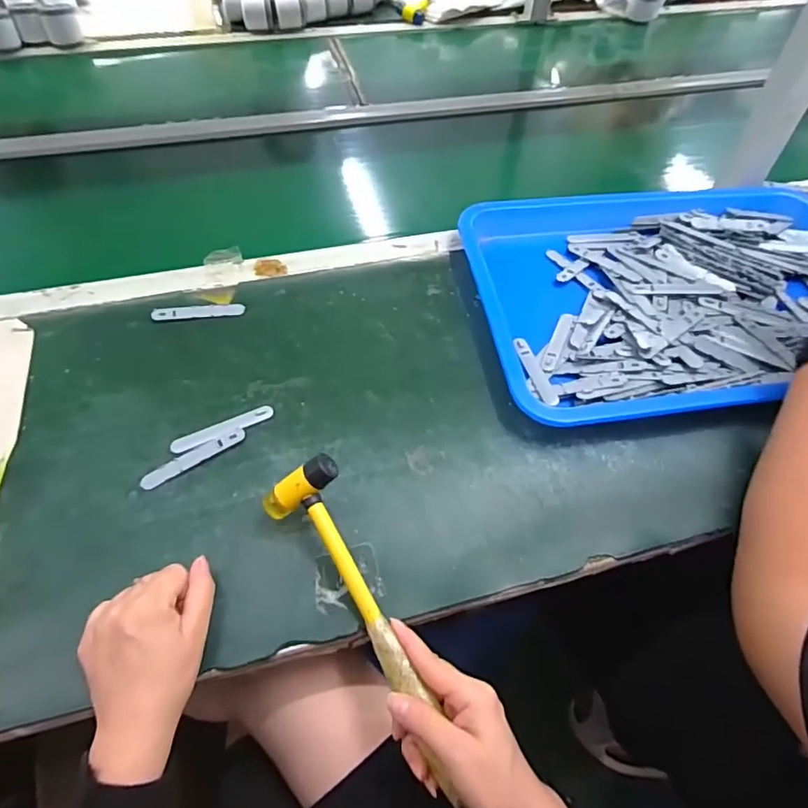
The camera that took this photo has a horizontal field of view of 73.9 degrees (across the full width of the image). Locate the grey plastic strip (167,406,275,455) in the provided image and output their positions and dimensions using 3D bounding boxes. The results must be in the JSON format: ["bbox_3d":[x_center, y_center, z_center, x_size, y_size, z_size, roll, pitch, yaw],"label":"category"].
[{"bbox_3d":[-0.169,0.024,0.503,0.094,0.008,0.017,-23,57,-18],"label":"grey plastic strip"}]

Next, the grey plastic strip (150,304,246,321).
[{"bbox_3d":[-0.225,-0.102,0.588,0.095,0.005,0.016,-6,53,-7],"label":"grey plastic strip"}]

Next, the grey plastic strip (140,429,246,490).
[{"bbox_3d":[-0.189,0.048,0.484,0.094,0.007,0.017,-30,60,-22],"label":"grey plastic strip"}]

